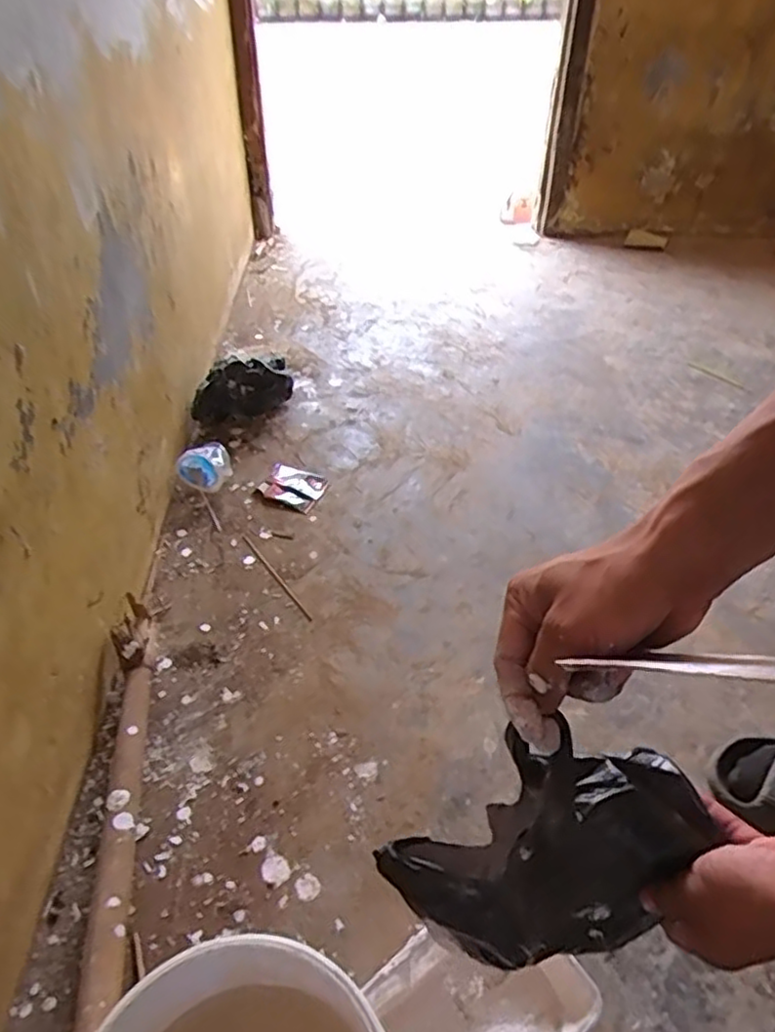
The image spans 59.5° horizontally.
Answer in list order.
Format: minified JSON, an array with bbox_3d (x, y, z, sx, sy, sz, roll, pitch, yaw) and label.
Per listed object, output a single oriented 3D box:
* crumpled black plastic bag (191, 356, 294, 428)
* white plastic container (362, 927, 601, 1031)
[{"bbox_3d":[-0.249,-0.220,1.176,0.048,0.115,0.195,34,50,30],"label":"crumpled black plastic bag"},{"bbox_3d":[0.071,0.390,0.530,0.165,0.055,0.123,-22,45,-24],"label":"white plastic container"}]

